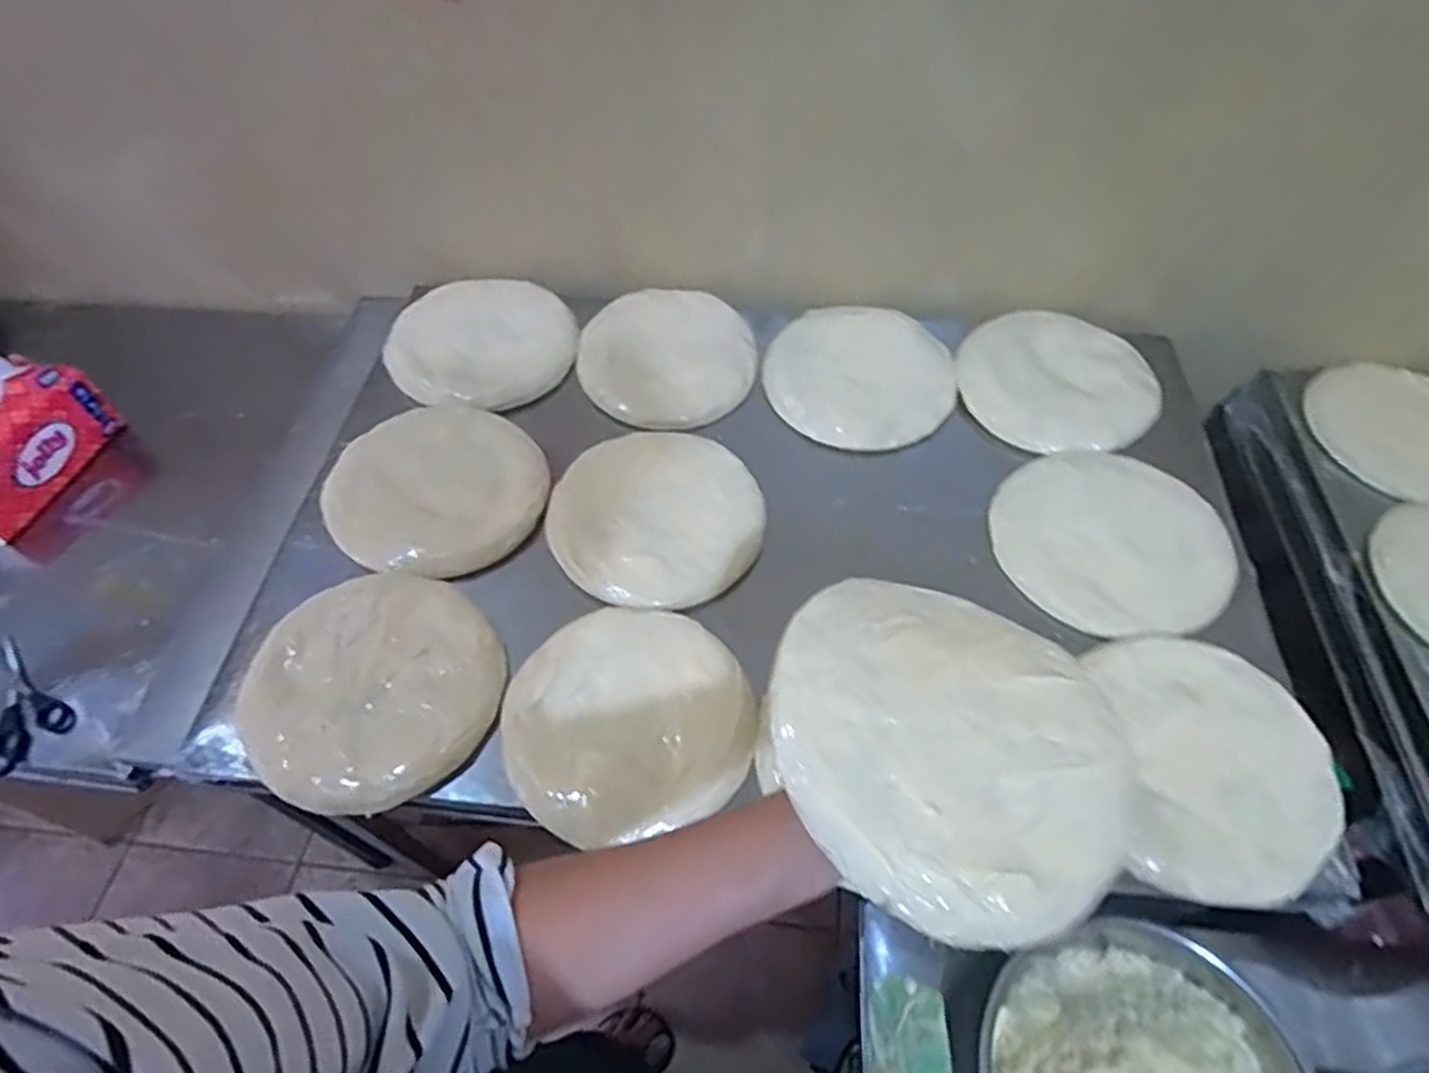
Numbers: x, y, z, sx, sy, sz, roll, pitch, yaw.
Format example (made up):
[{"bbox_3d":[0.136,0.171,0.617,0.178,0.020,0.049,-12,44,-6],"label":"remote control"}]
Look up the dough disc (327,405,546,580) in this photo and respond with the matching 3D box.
[{"bbox_3d":[-0.276,-0.046,0.760,0.210,0.029,0.189,32,73,25],"label":"dough disc"}]

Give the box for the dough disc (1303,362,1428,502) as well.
[{"bbox_3d":[0.786,-0.119,0.866,0.210,0.018,0.224,0,56,1],"label":"dough disc"}]

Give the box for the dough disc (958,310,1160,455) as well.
[{"bbox_3d":[0.371,-0.174,0.832,0.198,0.026,0.187,0,56,1],"label":"dough disc"}]

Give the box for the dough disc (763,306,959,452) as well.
[{"bbox_3d":[0.157,-0.180,0.847,0.192,0.021,0.199,0,56,1],"label":"dough disc"}]

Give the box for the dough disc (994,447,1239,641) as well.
[{"bbox_3d":[0.374,-0.003,0.726,0.202,0.007,0.203,0,56,1],"label":"dough disc"}]

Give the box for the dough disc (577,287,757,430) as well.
[{"bbox_3d":[-0.053,-0.210,0.871,0.191,0.011,0.205,0,56,1],"label":"dough disc"}]

